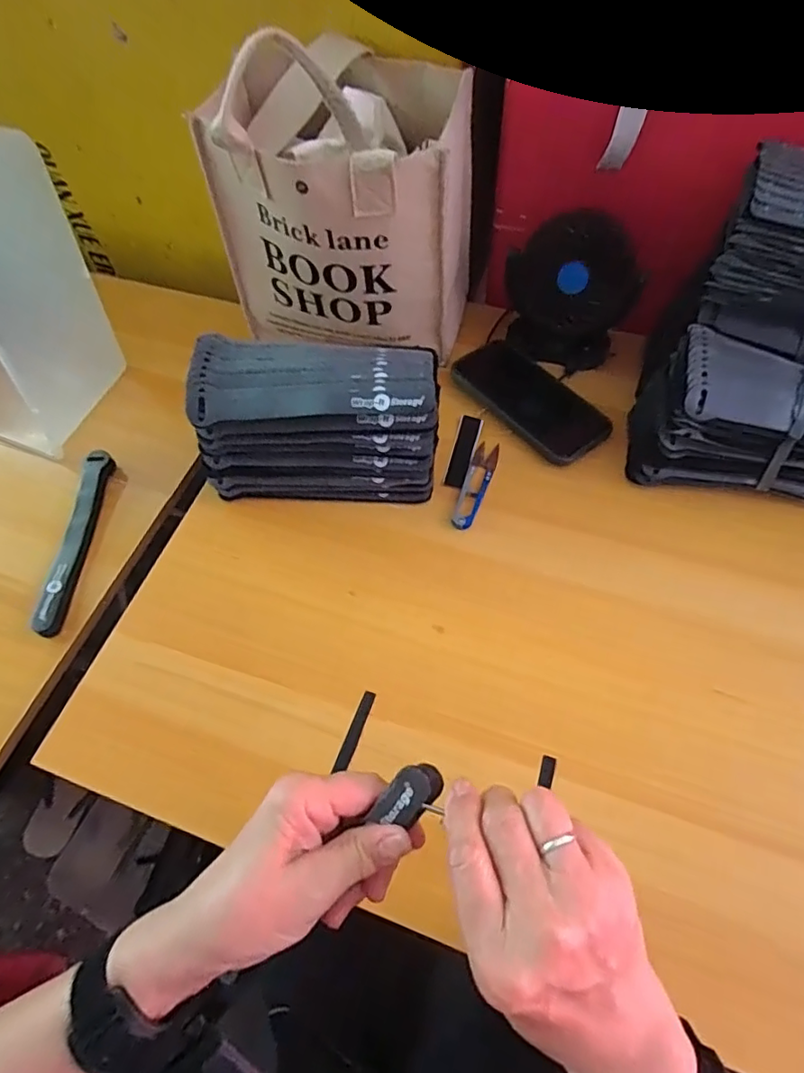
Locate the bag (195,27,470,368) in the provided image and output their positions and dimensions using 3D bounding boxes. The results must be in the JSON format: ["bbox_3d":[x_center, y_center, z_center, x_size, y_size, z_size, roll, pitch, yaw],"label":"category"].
[{"bbox_3d":[-0.050,-0.303,0.515,0.214,0.201,0.165,17,63,11],"label":"bag"}]

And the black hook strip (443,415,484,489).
[{"bbox_3d":[0.060,-0.084,0.532,0.022,0.005,0.089,14,63,10],"label":"black hook strip"}]

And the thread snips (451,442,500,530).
[{"bbox_3d":[0.069,-0.050,0.508,0.023,0.013,0.103,17,63,12],"label":"thread snips"}]

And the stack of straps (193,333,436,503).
[{"bbox_3d":[-0.072,-0.101,0.489,0.204,0.109,0.099,1,61,3],"label":"stack of straps"}]

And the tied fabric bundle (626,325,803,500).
[{"bbox_3d":[0.320,-0.100,0.466,0.212,0.092,0.102,8,62,7],"label":"tied fabric bundle"}]

